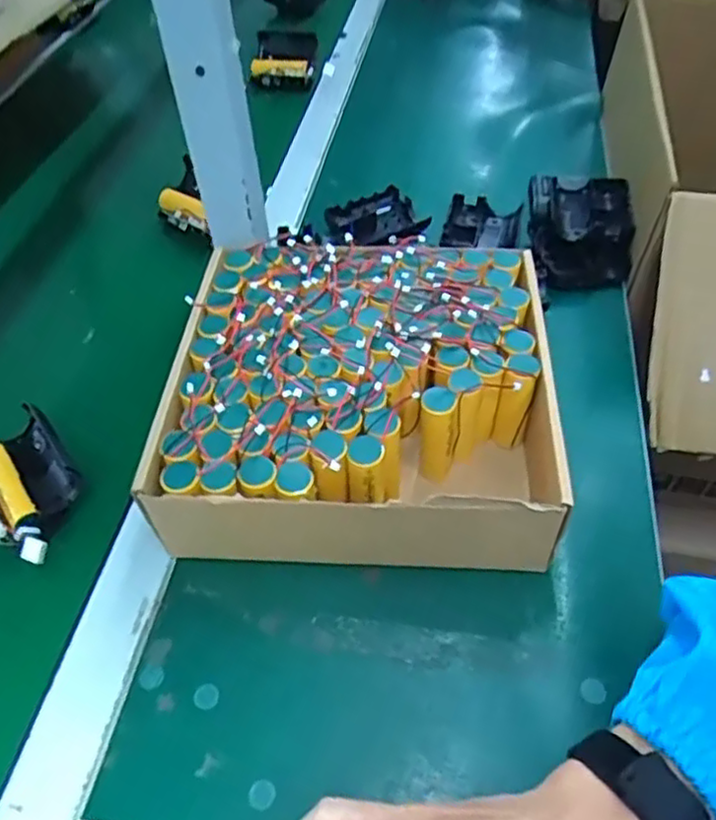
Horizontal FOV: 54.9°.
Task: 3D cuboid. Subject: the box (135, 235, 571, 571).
[{"bbox_3d":[0.003,-0.012,0.467,0.234,0.087,0.225,3,49,4],"label":"box"}]

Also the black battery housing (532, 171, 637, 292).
[{"bbox_3d":[0.197,-0.163,0.620,0.082,0.045,0.141,5,49,6],"label":"black battery housing"}]

